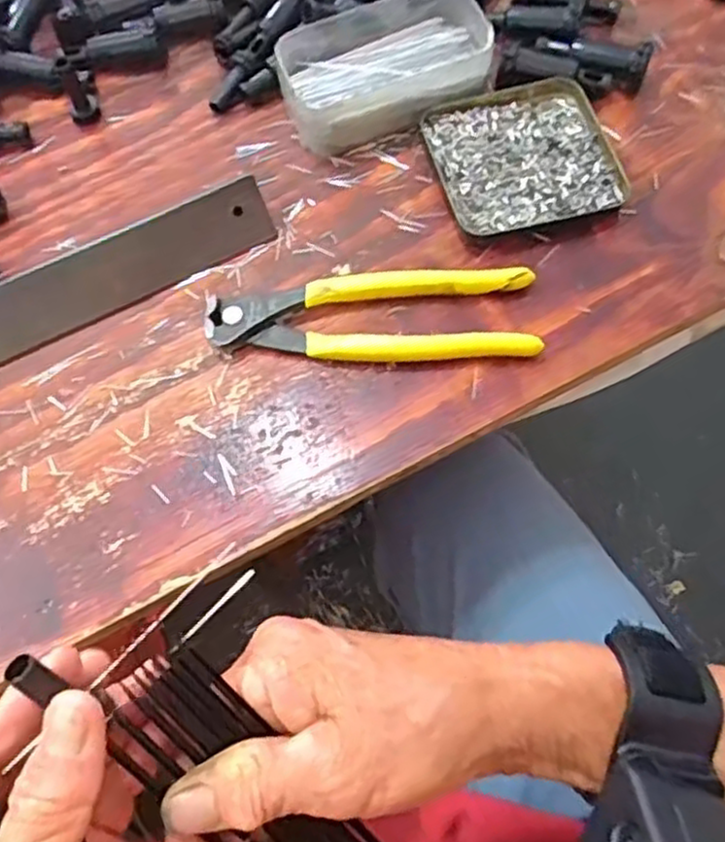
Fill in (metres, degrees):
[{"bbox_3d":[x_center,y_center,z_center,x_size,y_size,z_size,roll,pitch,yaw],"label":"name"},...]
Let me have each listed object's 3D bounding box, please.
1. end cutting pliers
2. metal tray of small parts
[{"bbox_3d":[0.004,-0.055,0.375,0.163,0.016,0.047,0,67,3],"label":"end cutting pliers"},{"bbox_3d":[0.090,-0.151,0.415,0.096,0.011,0.095,-19,67,-5],"label":"metal tray of small parts"}]

